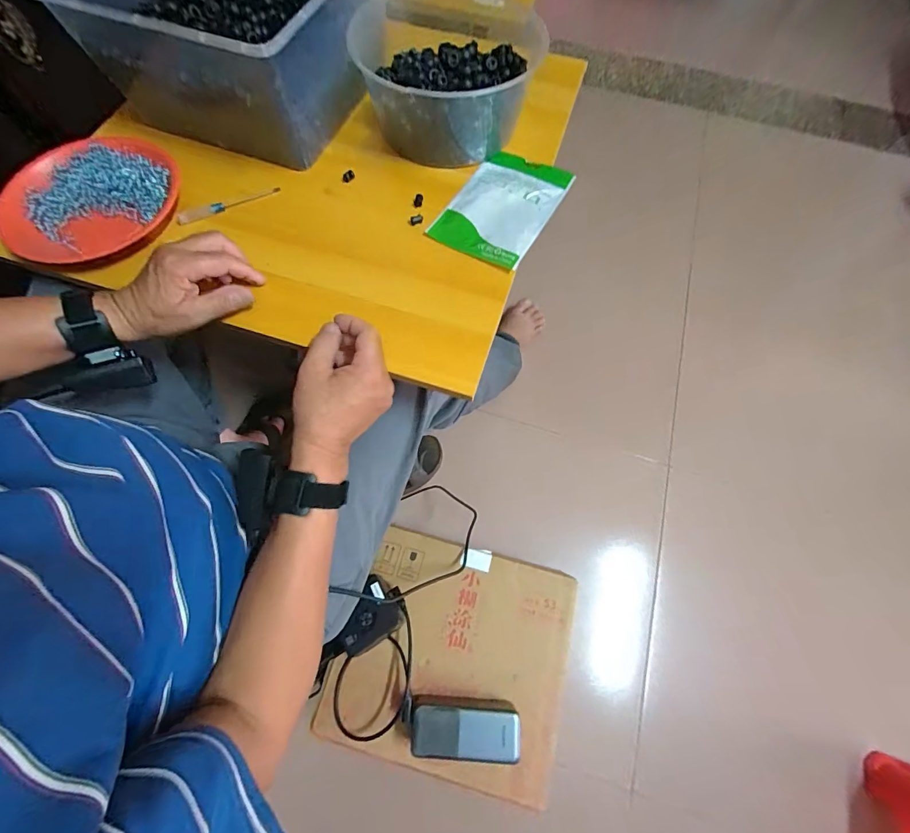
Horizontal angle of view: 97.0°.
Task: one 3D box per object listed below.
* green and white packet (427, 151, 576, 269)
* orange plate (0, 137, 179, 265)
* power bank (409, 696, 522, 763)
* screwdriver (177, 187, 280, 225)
[{"bbox_3d":[0.061,-0.265,0.512,0.119,0.018,0.172,29,75,11],"label":"green and white packet"},{"bbox_3d":[-0.435,-0.259,0.494,0.182,0.040,0.205,37,72,13],"label":"orange plate"},{"bbox_3d":[0.014,0.400,0.516,0.134,0.054,0.057,1,68,0],"label":"power bank"},{"bbox_3d":[-0.287,-0.271,0.511,0.128,0.015,0.016,-29,71,-11],"label":"screwdriver"}]

